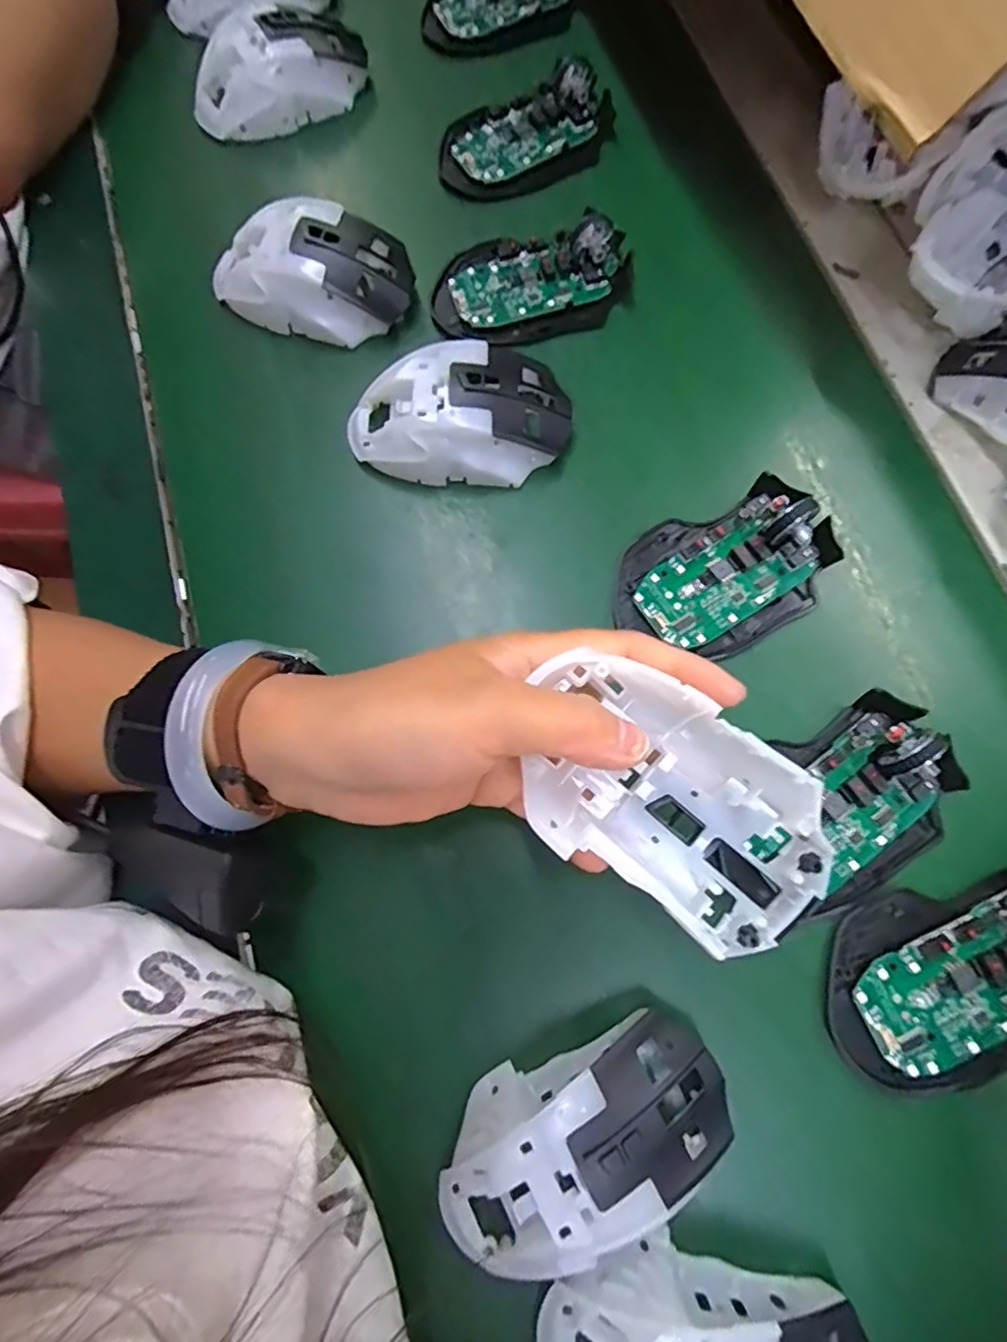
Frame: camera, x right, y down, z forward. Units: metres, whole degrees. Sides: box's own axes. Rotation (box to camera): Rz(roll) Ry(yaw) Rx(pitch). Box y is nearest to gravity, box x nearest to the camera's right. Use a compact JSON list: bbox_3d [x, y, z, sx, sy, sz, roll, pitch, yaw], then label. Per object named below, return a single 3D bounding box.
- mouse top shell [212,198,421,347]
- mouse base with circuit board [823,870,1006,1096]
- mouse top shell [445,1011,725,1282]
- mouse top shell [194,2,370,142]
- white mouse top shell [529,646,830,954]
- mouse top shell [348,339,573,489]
[{"bbox_3d":[-0.104,-0.221,0.328,0.106,0.039,0.060,5,76,2],"label":"mouse top shell"},{"bbox_3d":[0.186,0.127,0.237,0.105,0.030,0.071,-14,76,-3],"label":"mouse base with circuit board"},{"bbox_3d":[0.030,0.178,0.224,0.112,0.037,0.062,-23,76,-5],"label":"mouse top shell"},{"bbox_3d":[-0.137,-0.366,0.363,0.115,0.038,0.061,-38,78,-8],"label":"mouse top shell"},{"bbox_3d":[0.054,0.044,0.200,0.106,0.039,0.062,32,78,9],"label":"white mouse top shell"},{"bbox_3d":[-0.023,-0.129,0.305,0.113,0.033,0.069,-2,76,1],"label":"mouse top shell"}]

